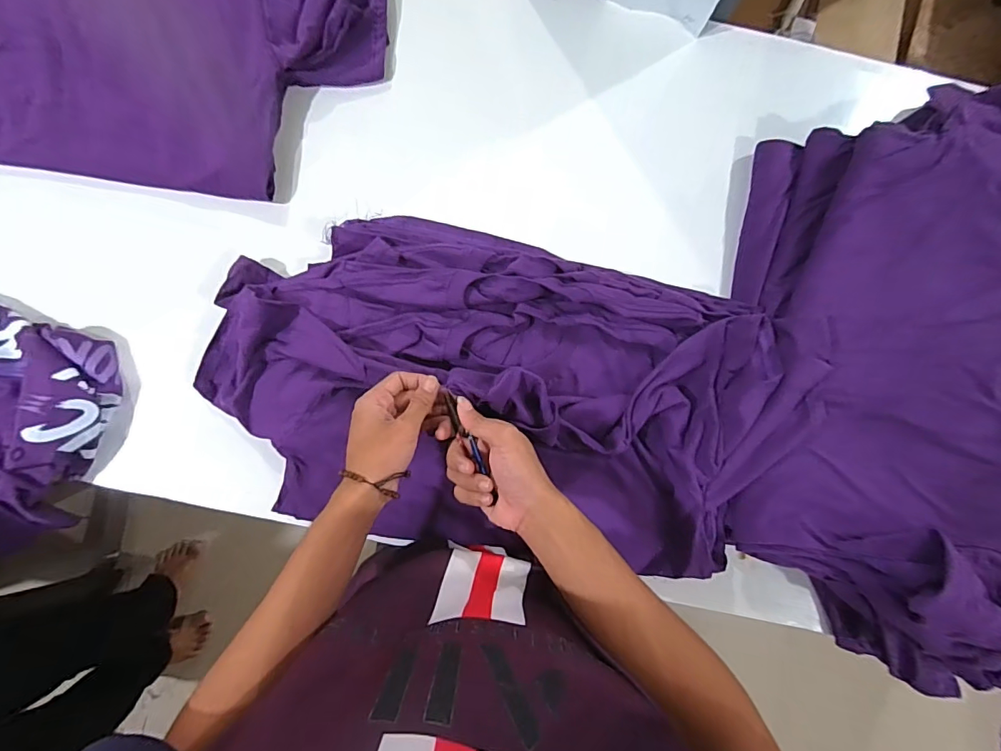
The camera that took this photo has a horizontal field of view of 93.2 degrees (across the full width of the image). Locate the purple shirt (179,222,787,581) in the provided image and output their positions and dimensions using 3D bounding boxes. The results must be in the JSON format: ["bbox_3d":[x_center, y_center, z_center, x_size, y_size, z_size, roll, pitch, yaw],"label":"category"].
[{"bbox_3d":[-0.021,0.014,0.553,0.630,0.083,0.363,15,83,-2],"label":"purple shirt"}]

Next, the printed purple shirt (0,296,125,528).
[{"bbox_3d":[-0.591,0.023,0.536,0.280,0.053,0.215,24,83,-1],"label":"printed purple shirt"}]

